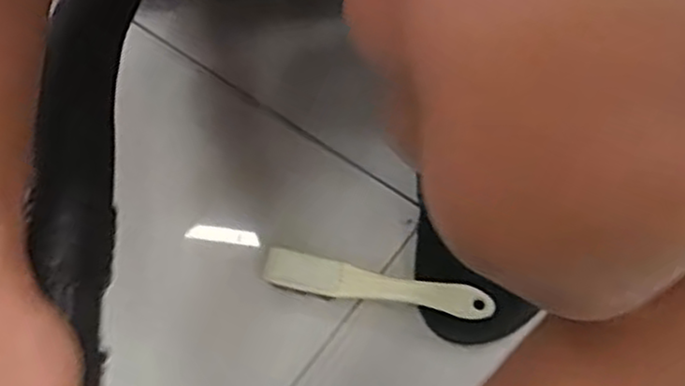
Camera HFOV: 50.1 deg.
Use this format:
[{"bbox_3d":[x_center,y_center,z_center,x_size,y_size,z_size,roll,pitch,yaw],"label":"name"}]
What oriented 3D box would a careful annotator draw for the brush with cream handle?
[{"bbox_3d":[0.024,0.068,0.536,0.163,0.038,0.025,12,60,2],"label":"brush with cream handle"}]

